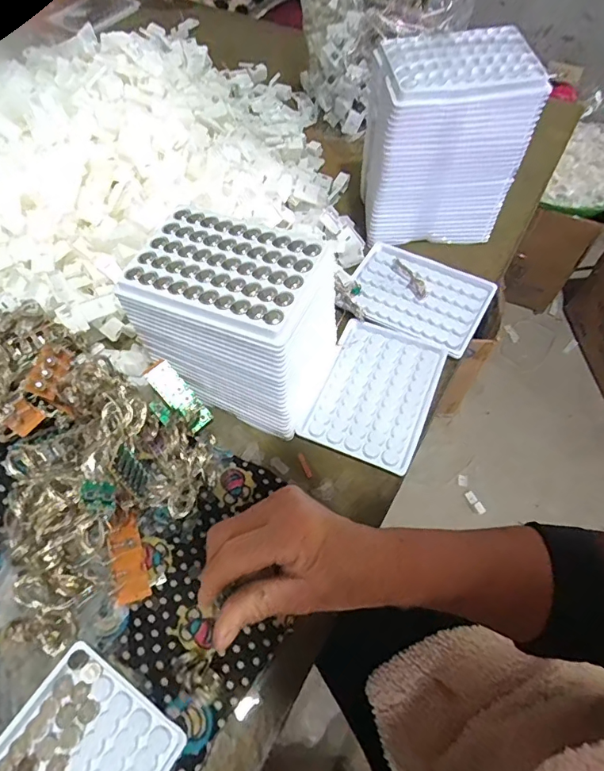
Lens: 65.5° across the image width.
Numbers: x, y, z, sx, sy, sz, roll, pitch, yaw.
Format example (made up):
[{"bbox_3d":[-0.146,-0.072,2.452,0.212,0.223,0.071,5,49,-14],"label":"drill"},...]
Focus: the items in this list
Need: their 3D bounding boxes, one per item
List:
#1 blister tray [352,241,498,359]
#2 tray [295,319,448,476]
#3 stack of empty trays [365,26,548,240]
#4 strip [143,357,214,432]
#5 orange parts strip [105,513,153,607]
[{"bbox_3d":[0.112,-0.090,0.456,0.130,0.005,0.095,29,64,13],"label":"blister tray"},{"bbox_3d":[0.065,0.003,0.405,0.093,0.005,0.127,22,63,9],"label":"tray"},{"bbox_3d":[0.131,-0.233,0.455,0.133,0.152,0.095,-3,60,-3],"label":"stack of empty trays"},{"bbox_3d":[-0.101,0.007,0.382,0.022,0.011,0.066,-41,90,-7],"label":"strip"},{"bbox_3d":[-0.122,0.122,0.330,0.021,0.004,0.056,-9,64,-27],"label":"orange parts strip"}]

